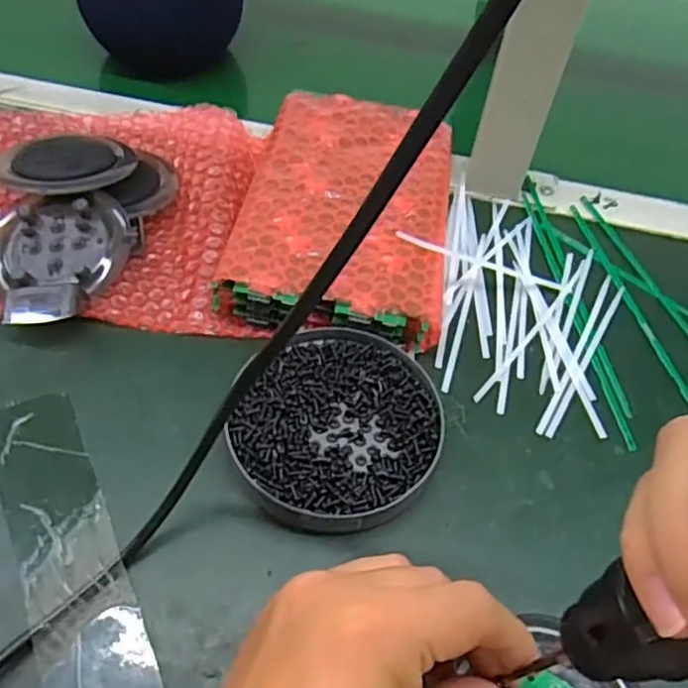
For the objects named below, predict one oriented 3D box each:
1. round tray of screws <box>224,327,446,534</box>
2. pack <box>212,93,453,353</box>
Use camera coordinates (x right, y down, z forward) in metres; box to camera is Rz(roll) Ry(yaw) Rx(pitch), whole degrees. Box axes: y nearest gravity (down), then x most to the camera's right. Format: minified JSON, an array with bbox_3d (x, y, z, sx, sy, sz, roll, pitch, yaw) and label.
[{"bbox_3d":[-0.005,0.044,0.348,0.110,0.022,0.112,3,53,-4],"label":"round tray of screws"},{"bbox_3d":[0.004,-0.093,0.438,0.132,0.034,0.204,10,53,2],"label":"pack"}]

